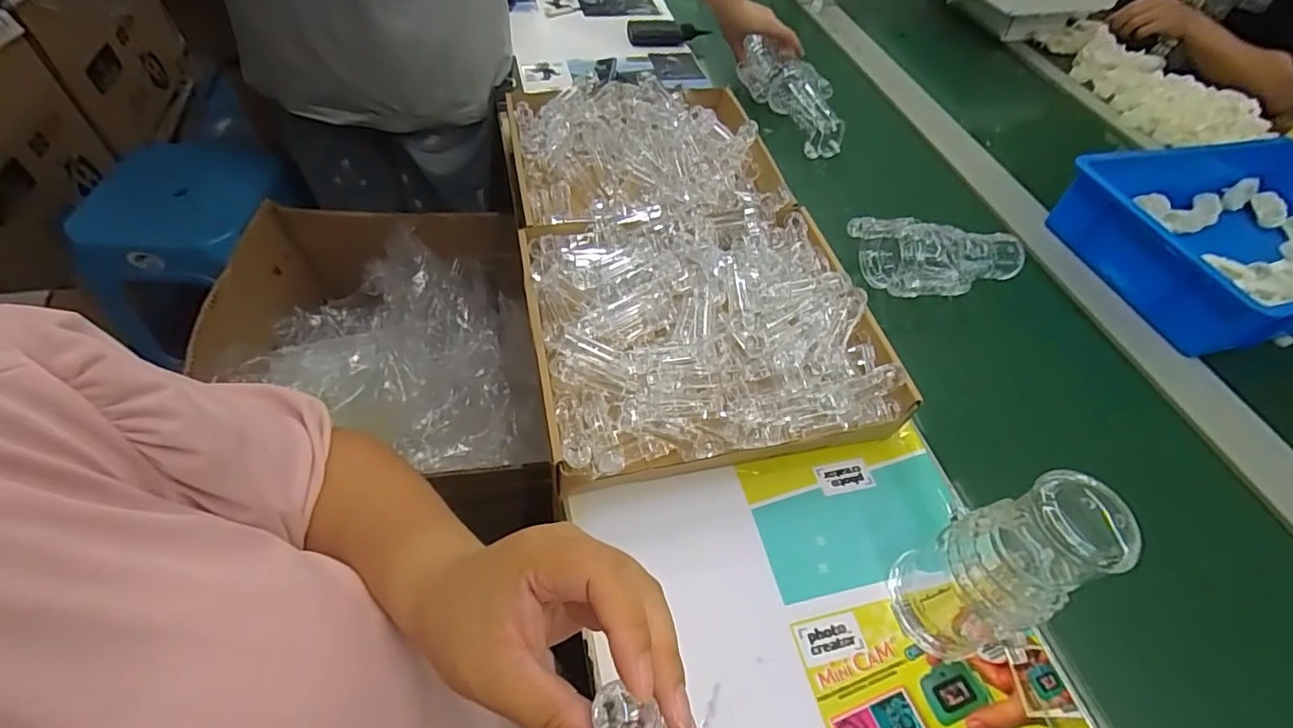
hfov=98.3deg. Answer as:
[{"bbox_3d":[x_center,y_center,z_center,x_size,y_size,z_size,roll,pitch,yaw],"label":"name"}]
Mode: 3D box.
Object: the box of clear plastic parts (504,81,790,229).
[{"bbox_3d":[-0.001,-0.237,0.677,0.307,0.084,0.296,-7,54,-11],"label":"box of clear plastic parts"}]

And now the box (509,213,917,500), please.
[{"bbox_3d":[0.051,-0.036,0.530,0.312,0.077,0.273,-6,54,-10],"label":"box"}]

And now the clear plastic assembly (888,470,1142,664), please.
[{"bbox_3d":[0.230,0.135,0.360,0.064,0.174,0.081,-13,56,-15],"label":"clear plastic assembly"}]

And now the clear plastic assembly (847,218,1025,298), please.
[{"bbox_3d":[0.345,-0.122,0.641,0.190,0.047,0.118,-1,53,-6],"label":"clear plastic assembly"}]

